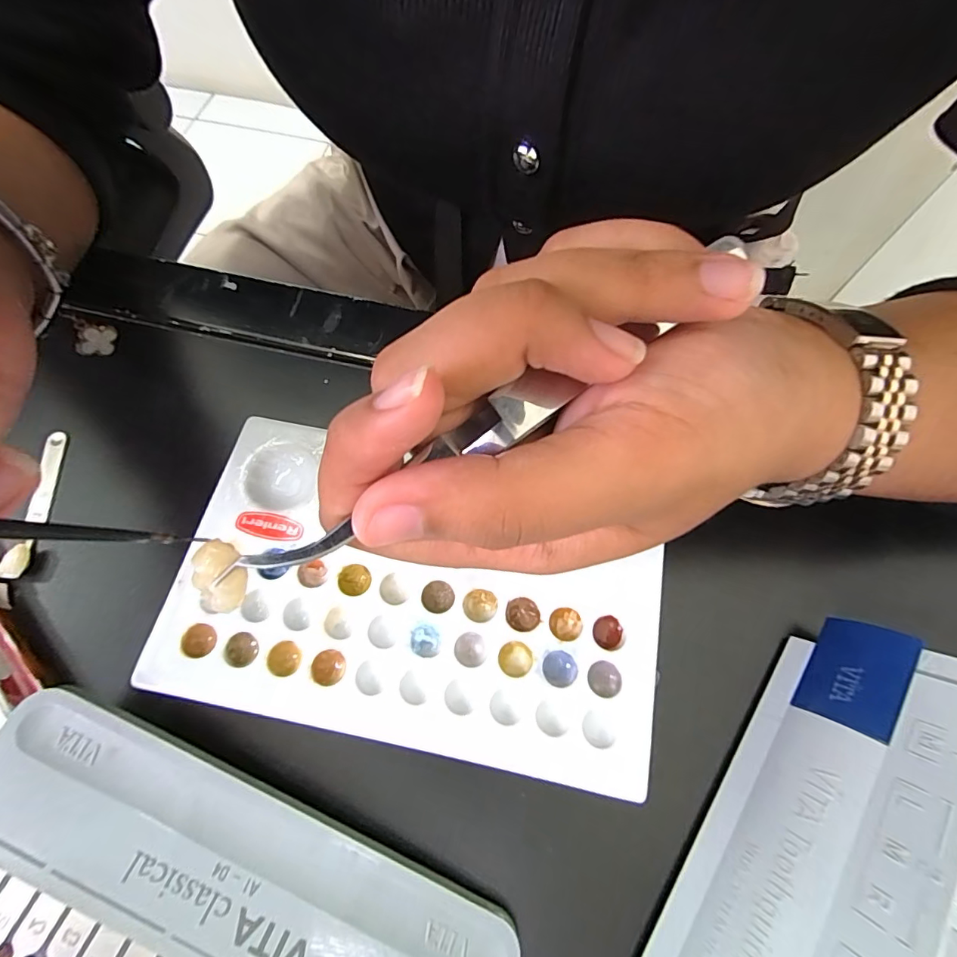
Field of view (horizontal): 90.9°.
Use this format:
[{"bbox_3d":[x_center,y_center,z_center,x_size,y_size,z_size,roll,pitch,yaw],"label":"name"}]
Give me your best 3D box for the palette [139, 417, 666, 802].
[{"bbox_3d":[-0.020,0.036,0.151,0.150,0.008,0.086,12,64,3],"label":"palette"}]

